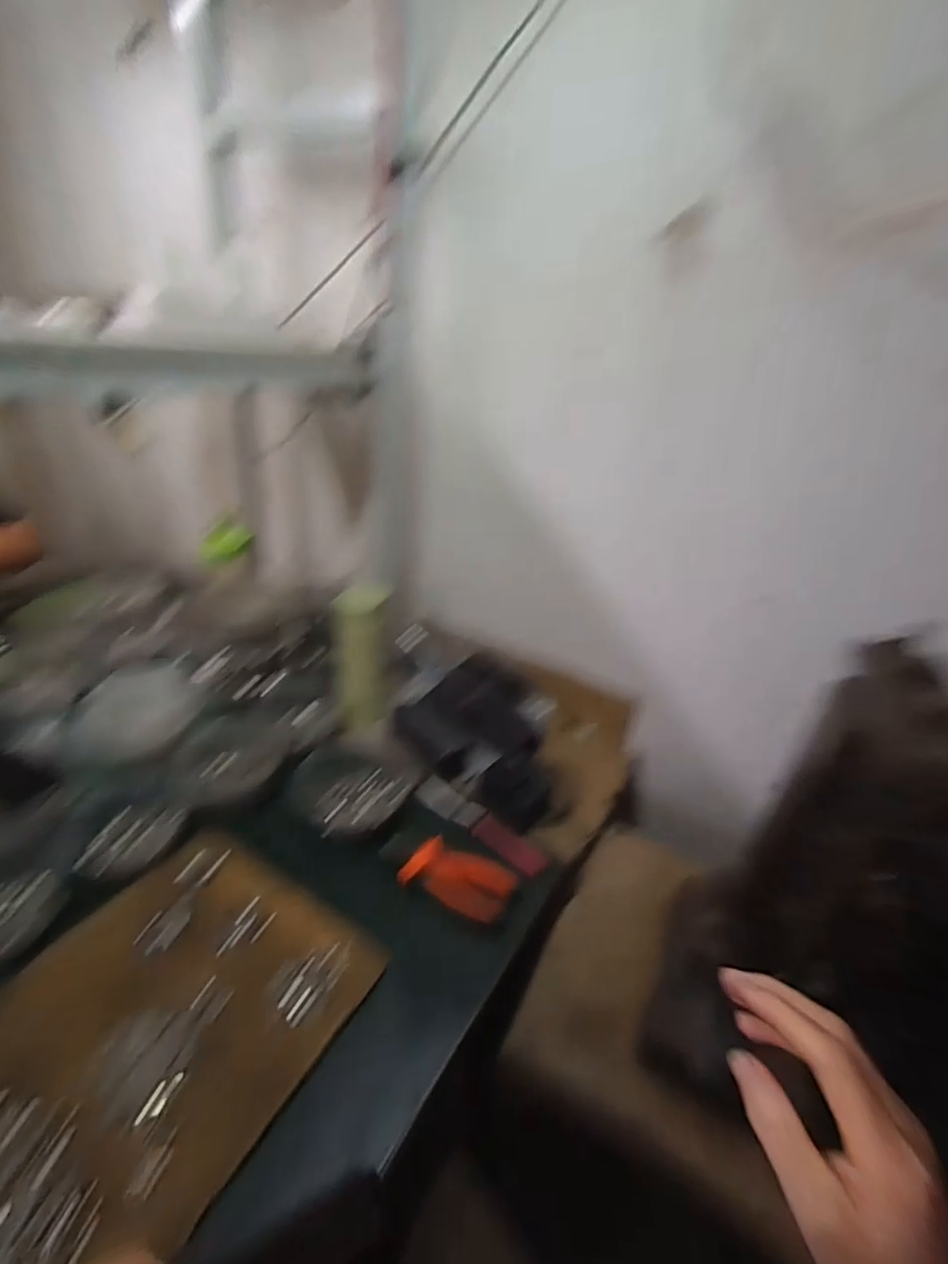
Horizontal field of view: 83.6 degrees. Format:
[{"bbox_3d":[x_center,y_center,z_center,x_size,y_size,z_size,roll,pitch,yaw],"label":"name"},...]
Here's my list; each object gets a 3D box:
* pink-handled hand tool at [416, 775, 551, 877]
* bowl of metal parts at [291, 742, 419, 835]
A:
[{"bbox_3d":[0.007,0.233,0.648,0.180,0.023,0.032,23,29,30],"label":"pink-handled hand tool"},{"bbox_3d":[-0.146,0.186,0.663,0.121,0.032,0.141,25,30,33],"label":"bowl of metal parts"}]

